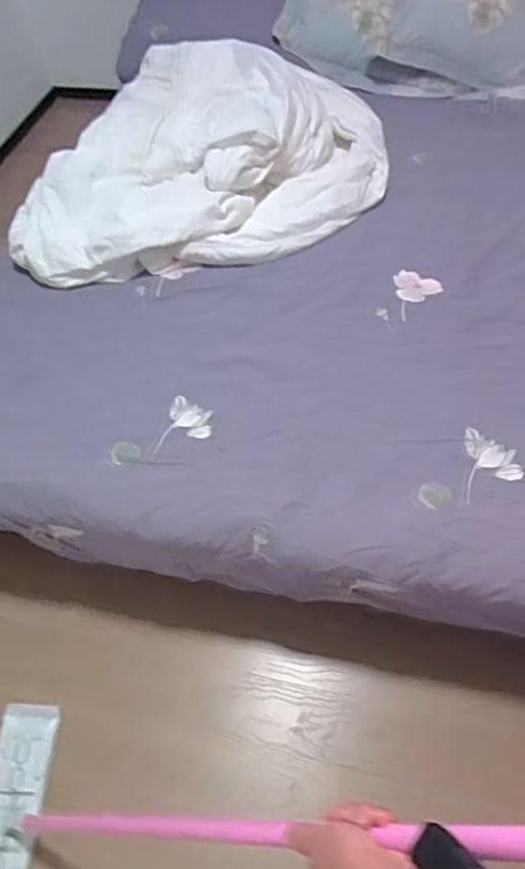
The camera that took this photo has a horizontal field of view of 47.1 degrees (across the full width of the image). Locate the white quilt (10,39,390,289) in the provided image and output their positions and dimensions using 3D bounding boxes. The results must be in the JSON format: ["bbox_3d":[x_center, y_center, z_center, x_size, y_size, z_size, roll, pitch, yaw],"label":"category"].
[{"bbox_3d":[-0.174,-0.842,1.711,1.027,0.187,0.971,-8,54,-2],"label":"white quilt"}]

